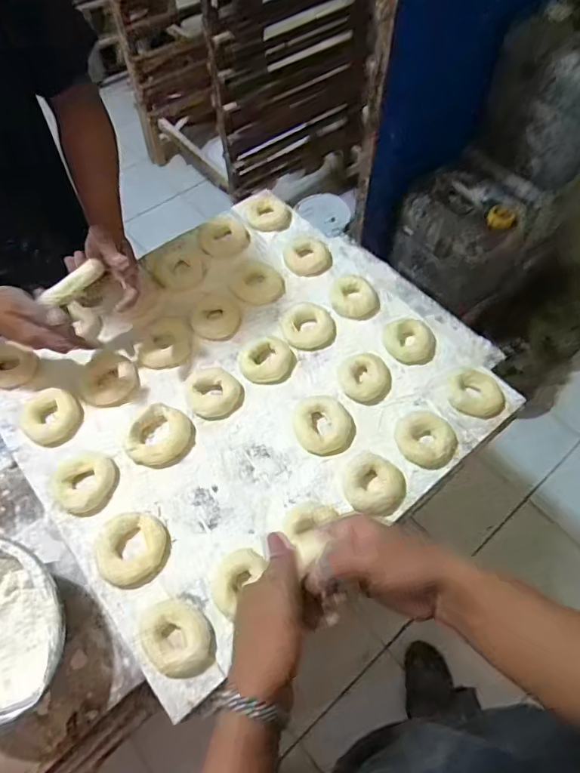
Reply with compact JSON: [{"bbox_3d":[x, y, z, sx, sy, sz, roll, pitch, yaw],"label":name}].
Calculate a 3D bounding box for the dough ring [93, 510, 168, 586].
[{"bbox_3d":[-0.182,0.186,0.586,0.079,0.015,0.078,0,59,1],"label":"dough ring"}]

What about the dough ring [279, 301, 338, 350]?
[{"bbox_3d":[0.026,-0.090,0.741,0.071,0.019,0.071,0,59,1],"label":"dough ring"}]

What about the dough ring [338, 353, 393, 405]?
[{"bbox_3d":[0.103,-0.011,0.694,0.069,0.015,0.069,0,59,1],"label":"dough ring"}]

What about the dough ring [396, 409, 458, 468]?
[{"bbox_3d":[0.174,0.066,0.646,0.076,0.019,0.068,27,63,16],"label":"dough ring"}]

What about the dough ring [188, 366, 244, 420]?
[{"bbox_3d":[-0.100,0.008,0.687,0.068,0.016,0.068,0,59,1],"label":"dough ring"}]

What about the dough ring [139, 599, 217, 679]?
[{"bbox_3d":[-0.119,0.265,0.538,0.065,0.019,0.082,-34,64,-18],"label":"dough ring"}]

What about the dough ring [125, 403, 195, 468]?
[{"bbox_3d":[-0.168,0.062,0.651,0.077,0.018,0.080,0,59,1],"label":"dough ring"}]

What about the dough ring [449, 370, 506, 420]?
[{"bbox_3d":[0.251,0.011,0.681,0.068,0.018,0.063,0,59,1],"label":"dough ring"}]

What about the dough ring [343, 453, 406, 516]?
[{"bbox_3d":[0.104,0.116,0.621,0.076,0.026,0.077,0,59,1],"label":"dough ring"}]

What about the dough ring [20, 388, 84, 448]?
[{"bbox_3d":[-0.313,0.039,0.665,0.073,0.019,0.076,0,59,1],"label":"dough ring"}]

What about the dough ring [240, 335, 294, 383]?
[{"bbox_3d":[-0.034,-0.039,0.728,0.073,0.015,0.068,0,59,1],"label":"dough ring"}]

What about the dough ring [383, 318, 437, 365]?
[{"bbox_3d":[0.173,-0.070,0.726,0.074,0.025,0.074,0,59,1],"label":"dough ring"}]

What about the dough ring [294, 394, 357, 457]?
[{"bbox_3d":[0.044,0.049,0.656,0.071,0.018,0.079,-36,65,-19],"label":"dough ring"}]

